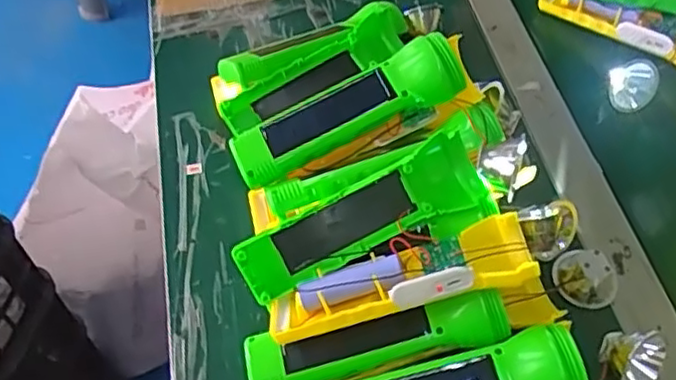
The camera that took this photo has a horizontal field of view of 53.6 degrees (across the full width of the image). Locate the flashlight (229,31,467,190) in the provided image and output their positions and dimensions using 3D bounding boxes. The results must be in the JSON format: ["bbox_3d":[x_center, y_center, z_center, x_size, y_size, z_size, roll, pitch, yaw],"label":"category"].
[{"bbox_3d":[0.006,-0.051,0.459,0.167,0.035,0.042,-27,59,3],"label":"flashlight"}]

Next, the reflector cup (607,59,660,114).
[{"bbox_3d":[0.243,-0.087,0.553,0.037,0.033,0.030,29,62,19],"label":"reflector cup"}]

